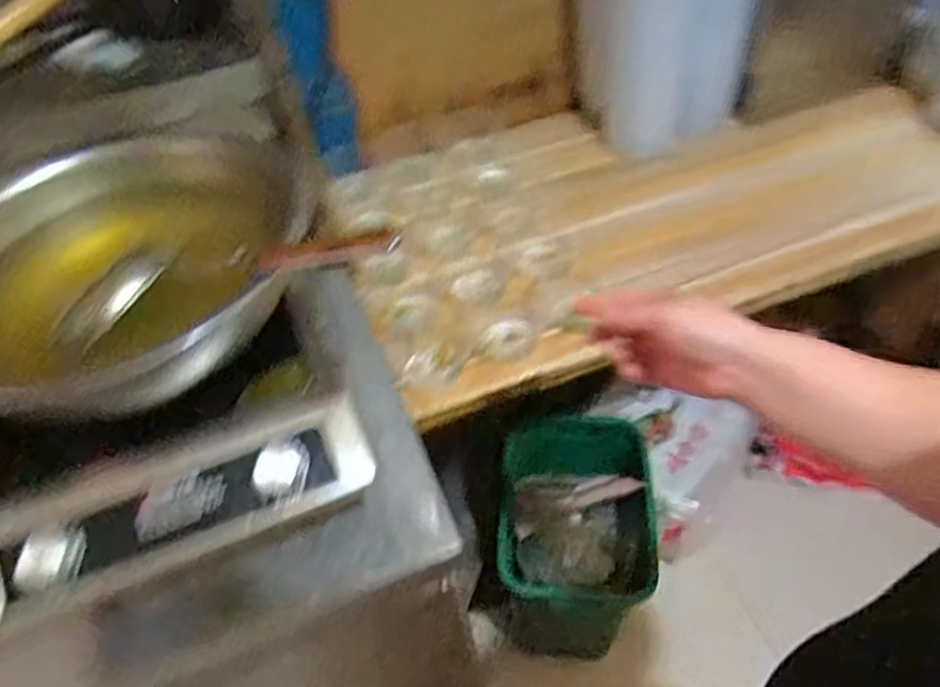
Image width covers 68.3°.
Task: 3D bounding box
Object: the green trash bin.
[{"bbox_3d":[0.197,0.371,1.277,0.263,0.403,0.301,4,49,10],"label":"green trash bin"}]

